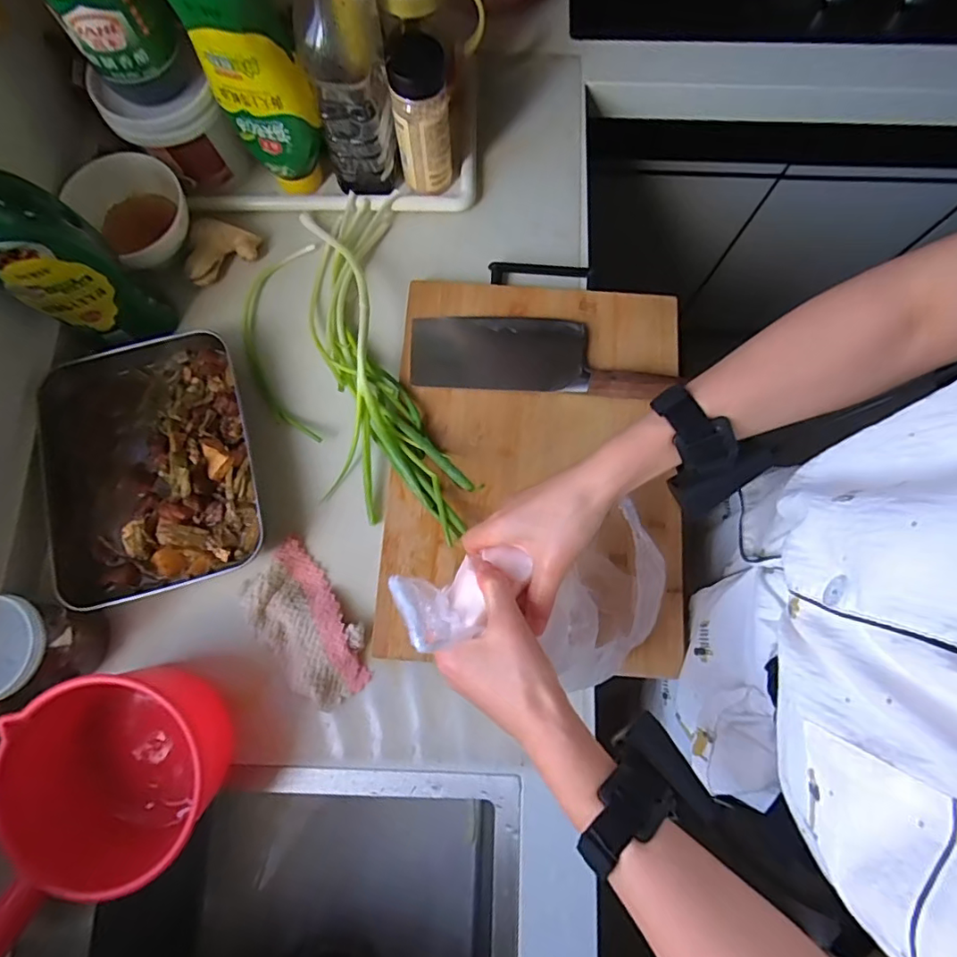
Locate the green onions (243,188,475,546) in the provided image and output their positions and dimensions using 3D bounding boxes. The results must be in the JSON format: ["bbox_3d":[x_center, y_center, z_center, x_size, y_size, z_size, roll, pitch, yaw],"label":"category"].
[{"bbox_3d":[-0.143,-0.120,0.572,0.192,0.065,0.403,-17,77,-4],"label":"green onions"}]

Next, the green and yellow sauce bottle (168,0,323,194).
[{"bbox_3d":[-0.213,-0.381,0.539,0.084,0.239,0.069,-23,77,-5],"label":"green and yellow sauce bottle"}]

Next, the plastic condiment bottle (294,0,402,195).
[{"bbox_3d":[-0.127,-0.390,0.535,0.076,0.257,0.064,-12,77,-3],"label":"plastic condiment bottle"}]

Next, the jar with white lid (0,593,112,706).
[{"bbox_3d":[-0.403,0.150,0.491,0.076,0.096,0.083,0,76,0],"label":"jar with white lid"}]

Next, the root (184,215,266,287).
[{"bbox_3d":[-0.292,-0.253,0.622,0.074,0.038,0.072,12,77,3],"label":"root"}]

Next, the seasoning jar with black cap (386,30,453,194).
[{"bbox_3d":[-0.059,-0.376,0.581,0.058,0.161,0.047,-7,76,-1],"label":"seasoning jar with black cap"}]

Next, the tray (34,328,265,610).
[{"bbox_3d":[-0.333,-0.013,0.561,0.198,0.046,0.252,-16,77,-4],"label":"tray"}]

